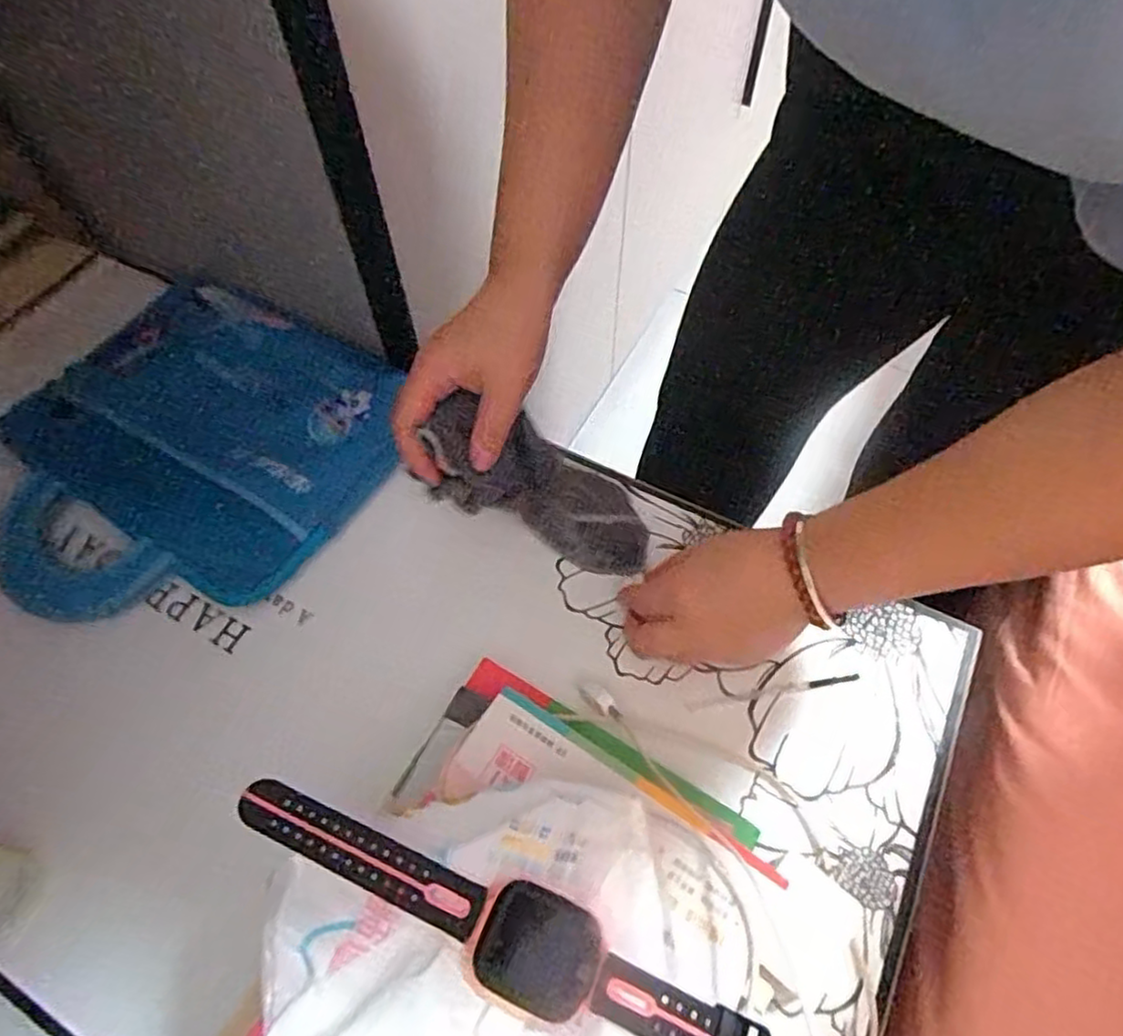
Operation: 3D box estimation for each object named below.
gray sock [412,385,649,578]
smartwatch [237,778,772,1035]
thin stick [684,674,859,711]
[{"bbox_3d":[-0.018,-0.015,0.445,0.176,0.051,0.052,30,57,-33],"label":"gray sock"},{"bbox_3d":[-0.030,0.162,0.269,0.222,0.014,0.039,19,61,11],"label":"smartwatch"},{"bbox_3d":[0.134,0.110,0.433,0.111,0.005,0.006,-9,60,-4],"label":"thin stick"}]

